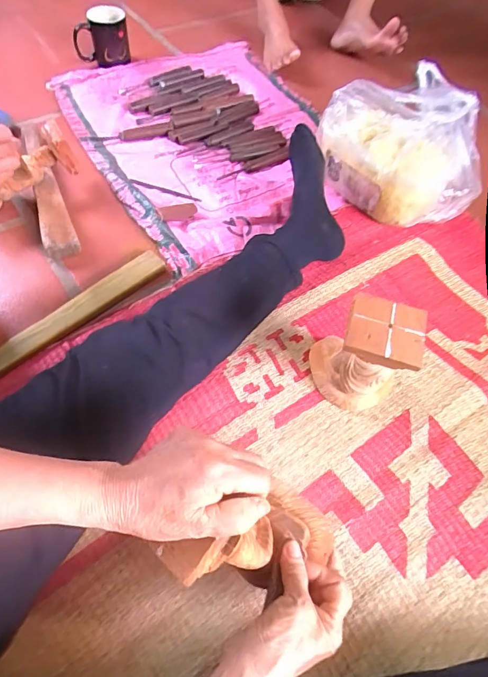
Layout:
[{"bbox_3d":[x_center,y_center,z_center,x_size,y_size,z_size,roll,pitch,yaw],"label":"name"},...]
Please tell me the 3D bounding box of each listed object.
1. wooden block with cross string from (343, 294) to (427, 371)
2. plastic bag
[{"bbox_3d":[0.146,-0.007,0.432,0.078,0.020,0.067,17,59,7],"label":"wooden block with cross string"},{"bbox_3d":[0.296,-0.341,0.739,0.232,0.168,0.270,-39,68,-23],"label":"plastic bag"}]

